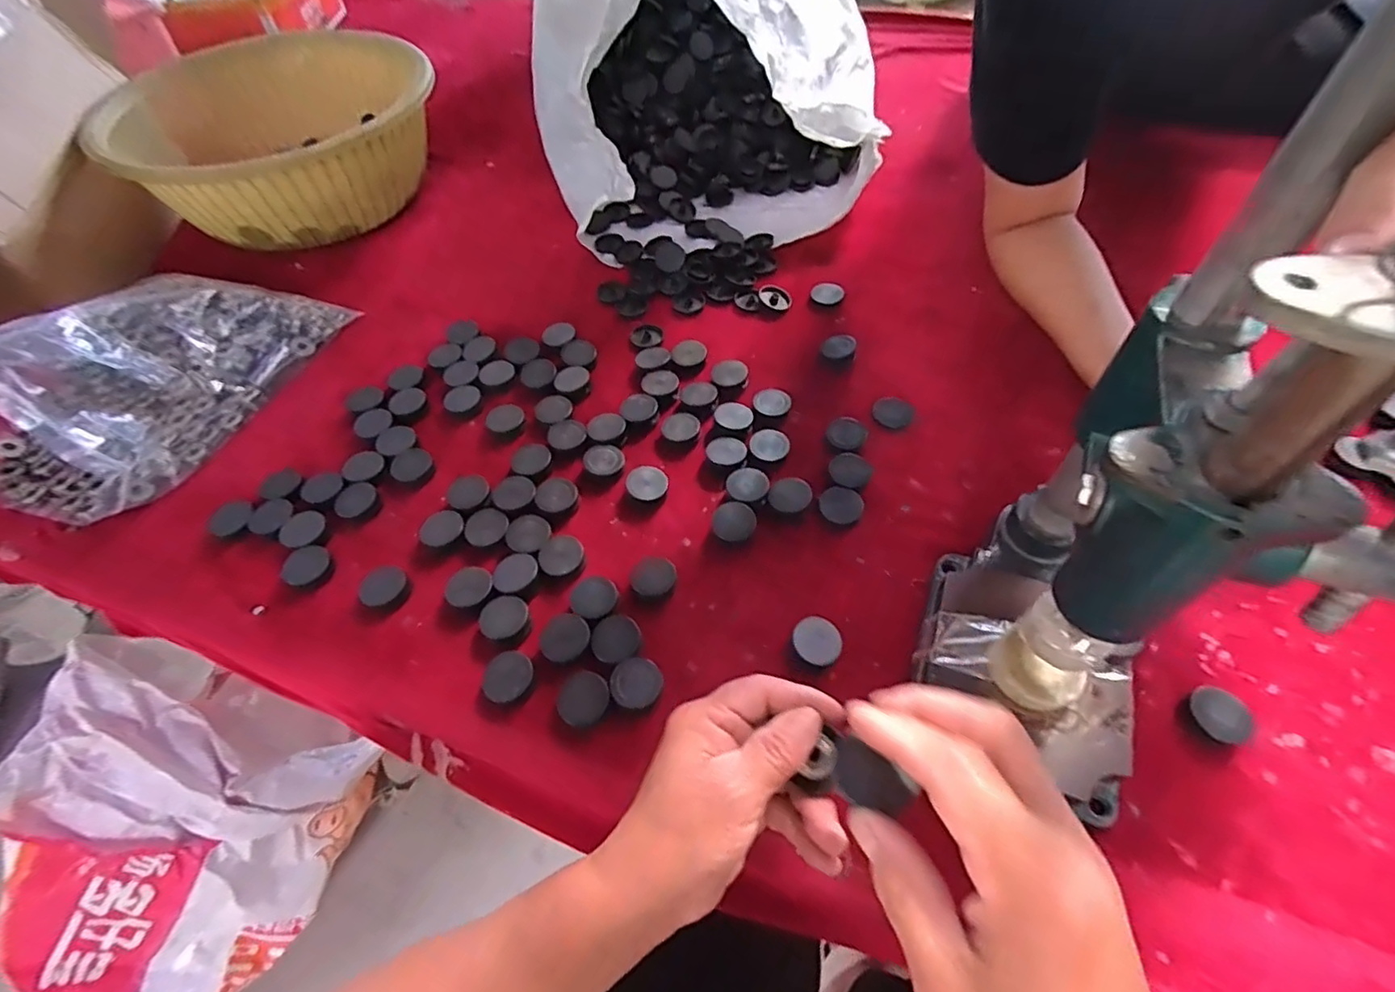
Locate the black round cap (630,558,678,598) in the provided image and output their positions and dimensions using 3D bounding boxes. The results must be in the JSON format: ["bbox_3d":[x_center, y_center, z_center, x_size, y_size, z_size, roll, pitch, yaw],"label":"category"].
[{"bbox_3d":[-0.032,0.060,0.433,0.028,0.018,0.029,-2,54,2],"label":"black round cap"}]

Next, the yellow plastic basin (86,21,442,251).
[{"bbox_3d":[-0.463,-0.402,0.694,0.301,0.158,0.310,-2,54,2],"label":"yellow plastic basin"}]

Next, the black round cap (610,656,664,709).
[{"bbox_3d":[-0.040,0.122,0.389,0.029,0.015,0.032,23,59,18],"label":"black round cap"}]

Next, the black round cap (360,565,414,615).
[{"bbox_3d":[-0.231,0.068,0.441,0.028,0.016,0.033,32,62,23],"label":"black round cap"}]

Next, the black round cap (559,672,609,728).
[{"bbox_3d":[-0.074,0.130,0.384,0.033,0.010,0.032,-2,54,2],"label":"black round cap"}]

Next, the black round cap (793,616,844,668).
[{"bbox_3d":[0.080,0.099,0.399,0.031,0.022,0.029,-2,54,2],"label":"black round cap"}]

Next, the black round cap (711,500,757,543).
[{"bbox_3d":[0.027,0.021,0.458,0.033,0.015,0.032,-2,54,2],"label":"black round cap"}]

